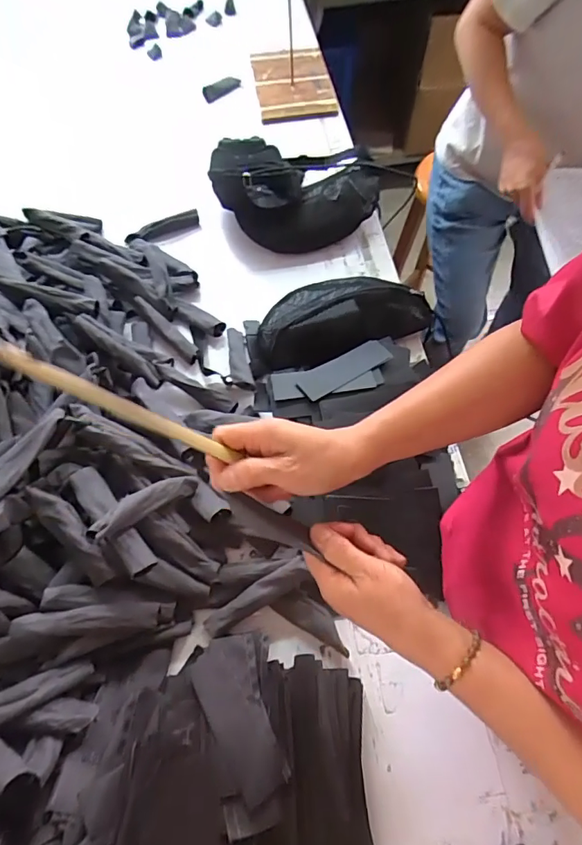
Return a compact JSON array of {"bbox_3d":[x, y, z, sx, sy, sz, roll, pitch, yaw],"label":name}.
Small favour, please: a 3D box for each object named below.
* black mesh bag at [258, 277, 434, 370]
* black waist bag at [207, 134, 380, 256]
[{"bbox_3d":[0.083,-0.180,0.788,0.288,0.081,0.151,-8,63,-2],"label":"black mesh bag"},{"bbox_3d":[-0.007,-0.437,0.911,0.331,0.120,0.229,14,65,9],"label":"black waist bag"}]

